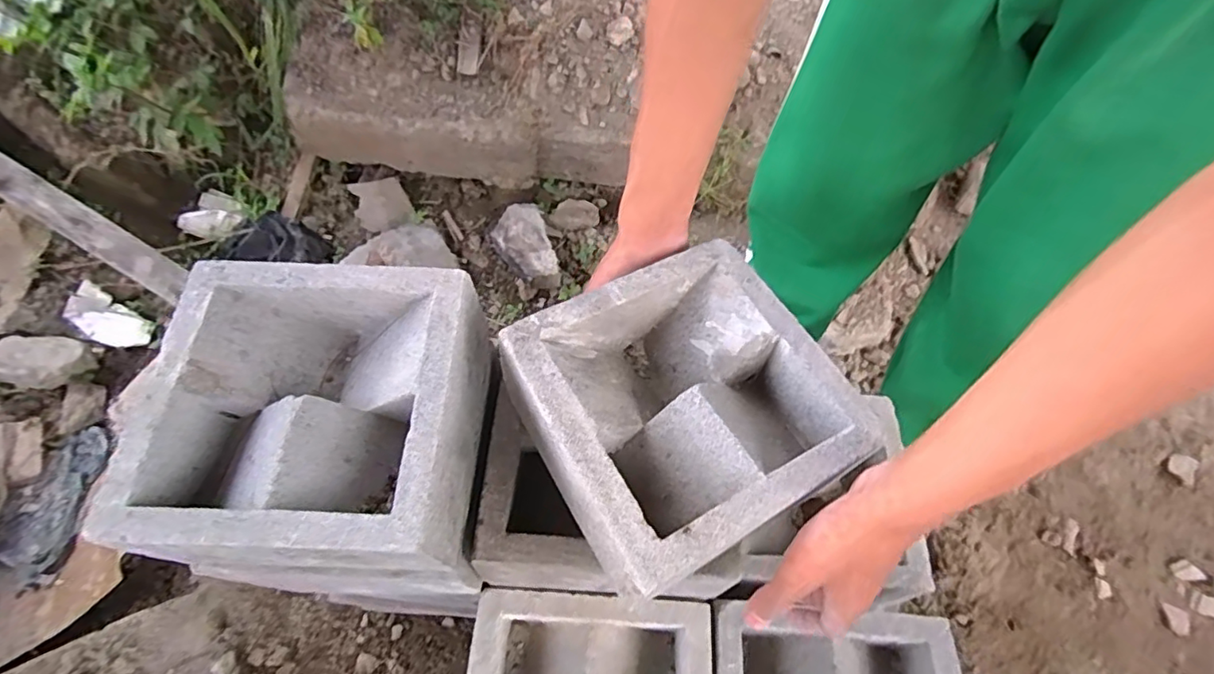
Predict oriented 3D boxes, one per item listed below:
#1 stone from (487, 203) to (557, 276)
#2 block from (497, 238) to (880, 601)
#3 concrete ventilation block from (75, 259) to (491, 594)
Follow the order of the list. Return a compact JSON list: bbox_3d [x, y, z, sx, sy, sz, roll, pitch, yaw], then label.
[{"bbox_3d":[-0.157,-0.173,1.100,0.105,0.062,0.165,-22,60,-10],"label":"stone"},{"bbox_3d":[0.055,0.050,0.414,0.203,0.082,0.196,-27,61,-13],"label":"block"},{"bbox_3d":[-0.194,0.064,0.415,0.207,0.118,0.203,0,59,3],"label":"concrete ventilation block"}]

